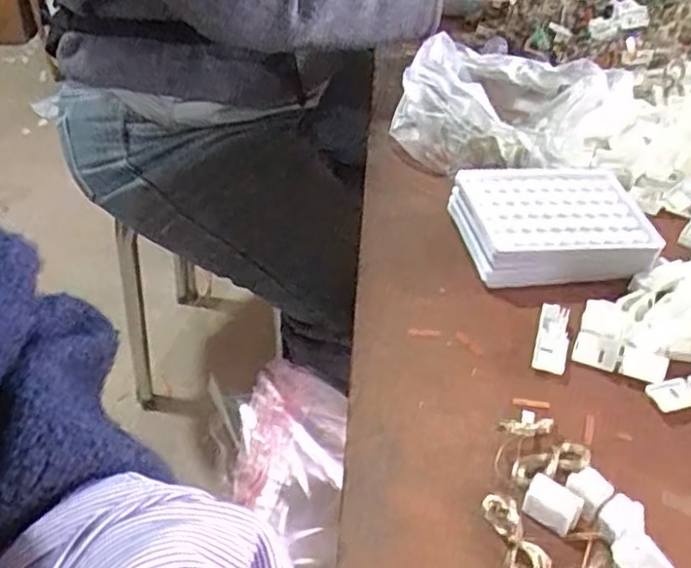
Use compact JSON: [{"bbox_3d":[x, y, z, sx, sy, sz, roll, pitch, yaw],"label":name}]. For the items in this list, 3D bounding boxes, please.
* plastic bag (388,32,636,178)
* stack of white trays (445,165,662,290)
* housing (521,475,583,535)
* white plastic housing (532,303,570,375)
[{"bbox_3d":[0.151,-0.161,0.636,0.182,0.072,0.159,23,43,19],"label":"plastic bag"},{"bbox_3d":[0.152,-0.044,0.518,0.140,0.037,0.104,0,41,-7],"label":"stack of white trays"},{"bbox_3d":[0.106,0.113,0.359,0.027,0.016,0.020,31,46,26],"label":"housing"},{"bbox_3d":[0.135,0.035,0.457,0.020,0.011,0.055,15,41,10],"label":"white plastic housing"}]

